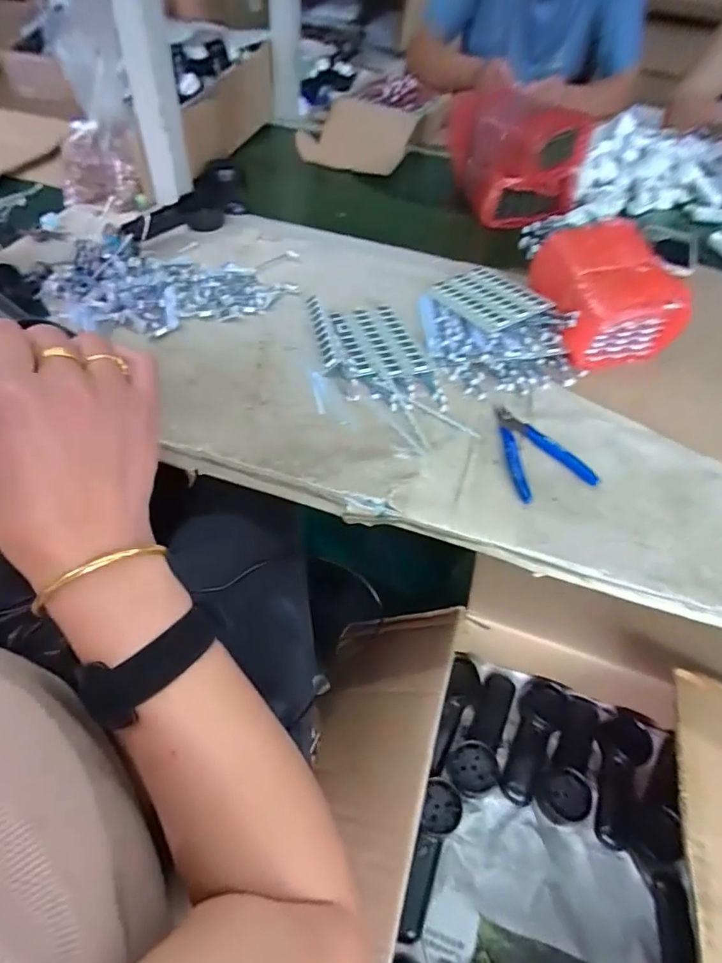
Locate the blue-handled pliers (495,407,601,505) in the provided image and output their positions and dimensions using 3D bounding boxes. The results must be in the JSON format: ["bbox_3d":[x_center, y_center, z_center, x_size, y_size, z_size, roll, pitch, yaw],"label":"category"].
[{"bbox_3d":[0.170,-0.033,0.504,0.079,0.008,0.109,-13,53,-14],"label":"blue-handled pliers"}]

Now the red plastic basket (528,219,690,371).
[{"bbox_3d":[0.280,-0.222,0.597,0.134,0.102,0.143,-11,52,-13],"label":"red plastic basket"}]

